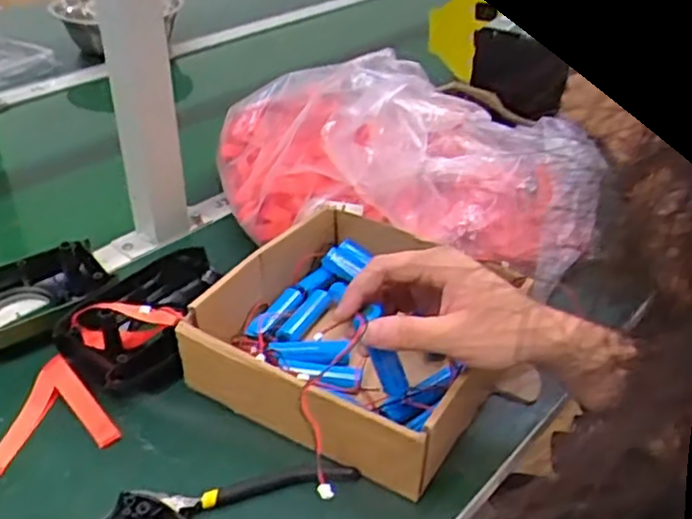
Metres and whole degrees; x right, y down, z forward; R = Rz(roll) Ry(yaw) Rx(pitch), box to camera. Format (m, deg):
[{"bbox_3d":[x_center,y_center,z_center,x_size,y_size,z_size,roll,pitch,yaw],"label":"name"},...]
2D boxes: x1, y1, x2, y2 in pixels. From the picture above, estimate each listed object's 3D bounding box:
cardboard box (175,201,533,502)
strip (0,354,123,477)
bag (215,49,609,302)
[{"bbox_3d":[0.016,0.058,0.565,0.222,0.072,0.213,21,39,24],"label":"cardboard box"},{"bbox_3d":[-0.225,0.114,0.519,0.087,0.018,0.086,-18,40,-26],"label":"strip"},{"bbox_3d":[0.054,-0.110,0.699,0.383,0.135,0.213,13,36,14],"label":"bag"}]

